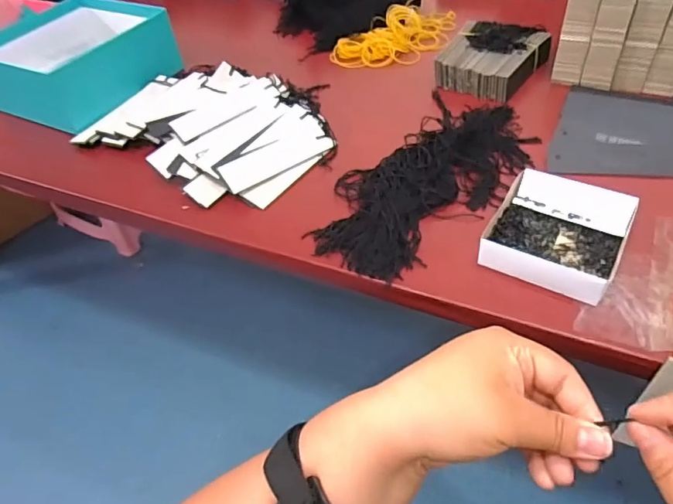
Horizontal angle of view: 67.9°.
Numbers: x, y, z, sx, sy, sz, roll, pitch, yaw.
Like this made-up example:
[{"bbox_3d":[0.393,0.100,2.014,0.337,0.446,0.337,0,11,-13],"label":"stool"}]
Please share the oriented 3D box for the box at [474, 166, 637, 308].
[{"bbox_3d":[0.185,-0.017,0.420,0.100,0.028,0.109,22,53,25],"label":"box"}]

